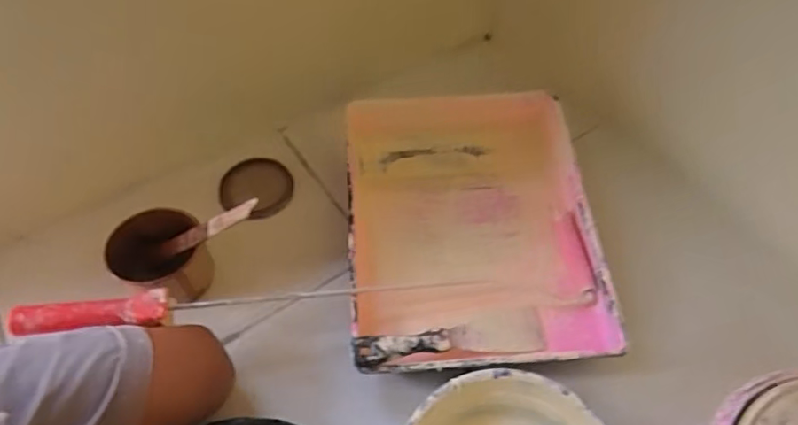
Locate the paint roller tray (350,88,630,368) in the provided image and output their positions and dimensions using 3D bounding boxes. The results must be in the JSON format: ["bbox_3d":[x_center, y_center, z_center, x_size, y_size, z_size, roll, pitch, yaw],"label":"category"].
[{"bbox_3d":[0.084,0.013,0.653,0.283,0.072,0.362,-3,53,-2],"label":"paint roller tray"}]

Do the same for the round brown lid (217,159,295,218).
[{"bbox_3d":[-0.190,-0.035,0.725,0.094,0.023,0.084,28,58,19],"label":"round brown lid"}]

